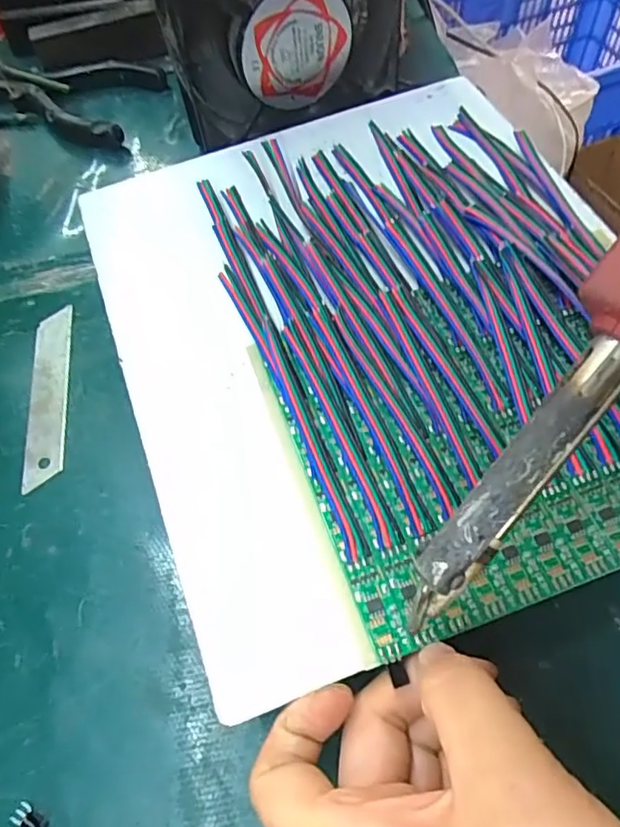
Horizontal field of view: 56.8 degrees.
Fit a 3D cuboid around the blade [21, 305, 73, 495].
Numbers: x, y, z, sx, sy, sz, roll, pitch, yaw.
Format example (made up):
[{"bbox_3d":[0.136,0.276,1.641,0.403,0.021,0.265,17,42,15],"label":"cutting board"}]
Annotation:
[{"bbox_3d":[-0.125,-0.011,0.275,0.017,0.004,0.096,-9,61,0],"label":"blade"}]

